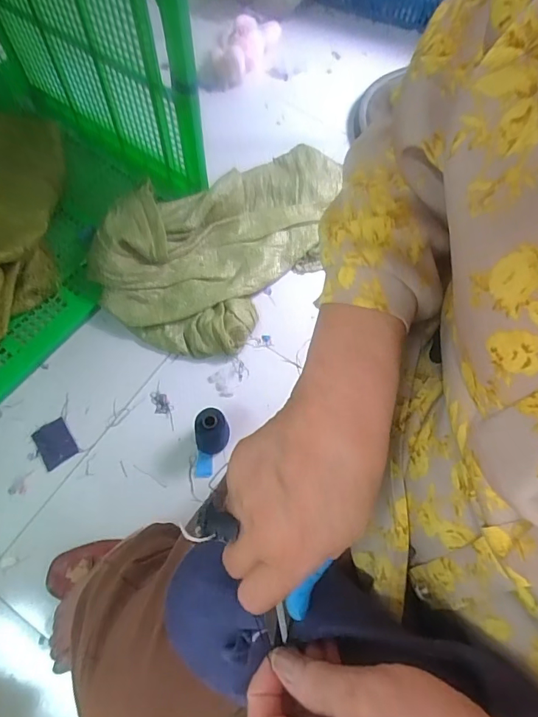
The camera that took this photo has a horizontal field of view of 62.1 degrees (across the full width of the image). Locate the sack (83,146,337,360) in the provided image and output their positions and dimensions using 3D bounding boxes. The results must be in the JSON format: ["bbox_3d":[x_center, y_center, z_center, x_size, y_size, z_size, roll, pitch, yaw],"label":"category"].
[{"bbox_3d":[-0.092,-0.274,0.942,0.342,0.121,0.566,30,69,10],"label":"sack"}]

